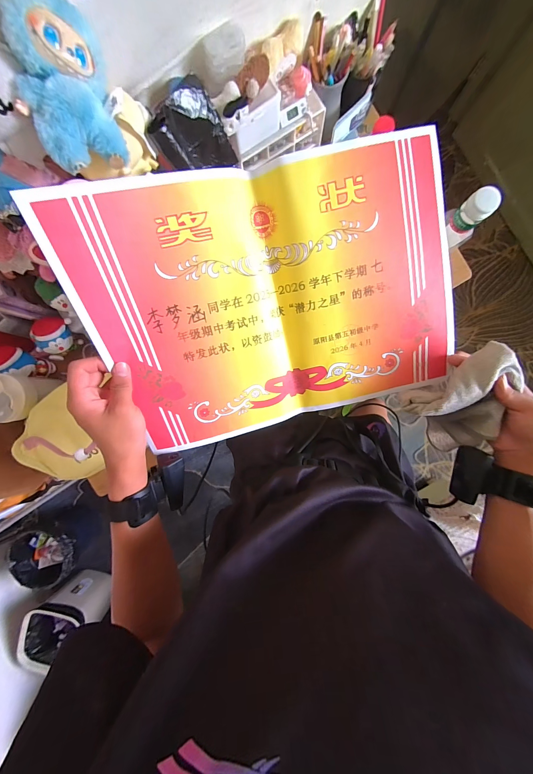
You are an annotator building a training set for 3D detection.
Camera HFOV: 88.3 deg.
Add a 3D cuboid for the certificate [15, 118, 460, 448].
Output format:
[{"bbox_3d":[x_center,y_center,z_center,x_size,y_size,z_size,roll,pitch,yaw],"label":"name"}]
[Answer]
[{"bbox_3d":[0.025,-0.086,0.310,0.390,0.060,0.282,-15,114,-5],"label":"certificate"}]

